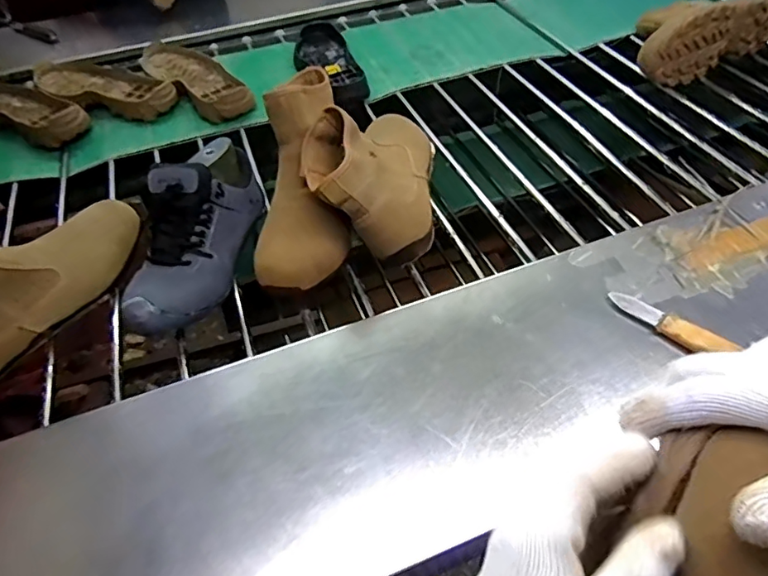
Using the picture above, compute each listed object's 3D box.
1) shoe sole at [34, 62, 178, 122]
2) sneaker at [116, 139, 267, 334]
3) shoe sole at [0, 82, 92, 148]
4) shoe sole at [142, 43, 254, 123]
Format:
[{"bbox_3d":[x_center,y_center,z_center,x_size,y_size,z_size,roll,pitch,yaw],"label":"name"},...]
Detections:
[{"bbox_3d":[-0.511,-0.360,0.943,0.309,0.037,0.126,22,54,20],"label":"shoe sole"},{"bbox_3d":[-0.219,-0.069,0.609,0.093,0.126,0.262,4,50,6],"label":"sneaker"},{"bbox_3d":[-0.629,-0.303,0.896,0.277,0.039,0.116,27,56,24],"label":"shoe sole"},{"bbox_3d":[-0.343,-0.384,0.954,0.097,0.038,0.317,-33,56,-23],"label":"shoe sole"}]

